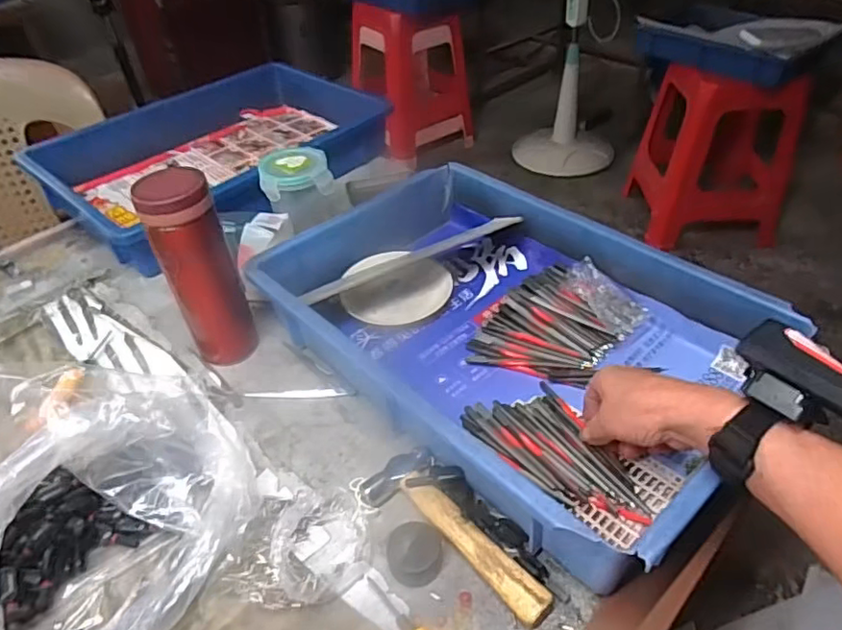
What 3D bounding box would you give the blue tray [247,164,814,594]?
[{"bbox_3d":[0.079,0.007,0.537,0.286,0.082,0.427,-33,50,-28],"label":"blue tray"}]

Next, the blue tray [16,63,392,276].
[{"bbox_3d":[-0.293,-0.235,0.834,0.421,0.076,0.278,-35,51,-30],"label":"blue tray"}]

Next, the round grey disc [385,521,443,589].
[{"bbox_3d":[-0.004,0.168,0.413,0.038,0.018,0.041,-2,43,1],"label":"round grey disc"}]

